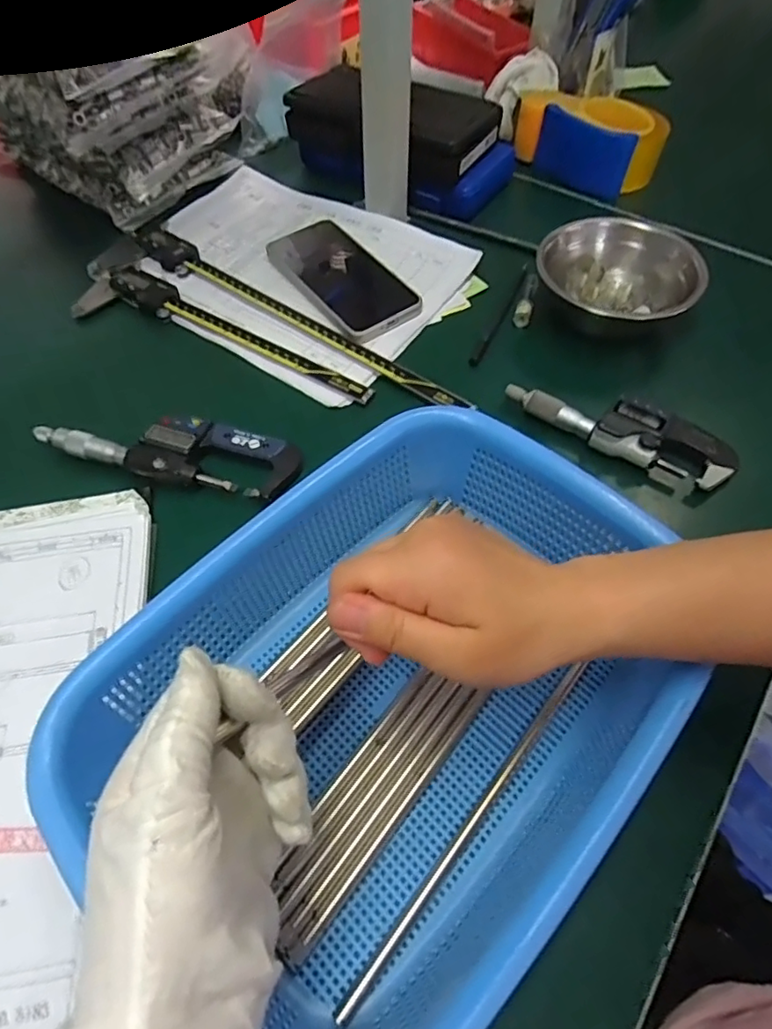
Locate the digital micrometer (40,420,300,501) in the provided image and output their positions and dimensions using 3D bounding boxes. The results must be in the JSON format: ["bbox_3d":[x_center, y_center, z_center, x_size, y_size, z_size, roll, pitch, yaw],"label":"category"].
[{"bbox_3d":[-0.151,-0.046,0.403,0.179,0.015,0.051,9,57,4],"label":"digital micrometer"}]

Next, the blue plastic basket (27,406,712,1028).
[{"bbox_3d":[0.005,0.080,0.287,0.205,0.074,0.279,37,63,20],"label":"blue plastic basket"}]

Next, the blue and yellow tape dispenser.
[{"bbox_3d":[0.209,-0.388,0.603,0.150,0.069,0.071,24,59,13],"label":"blue and yellow tape dispenser"}]

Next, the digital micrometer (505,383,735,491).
[{"bbox_3d":[0.169,-0.065,0.421,0.159,0.035,0.054,27,60,15],"label":"digital micrometer"}]

